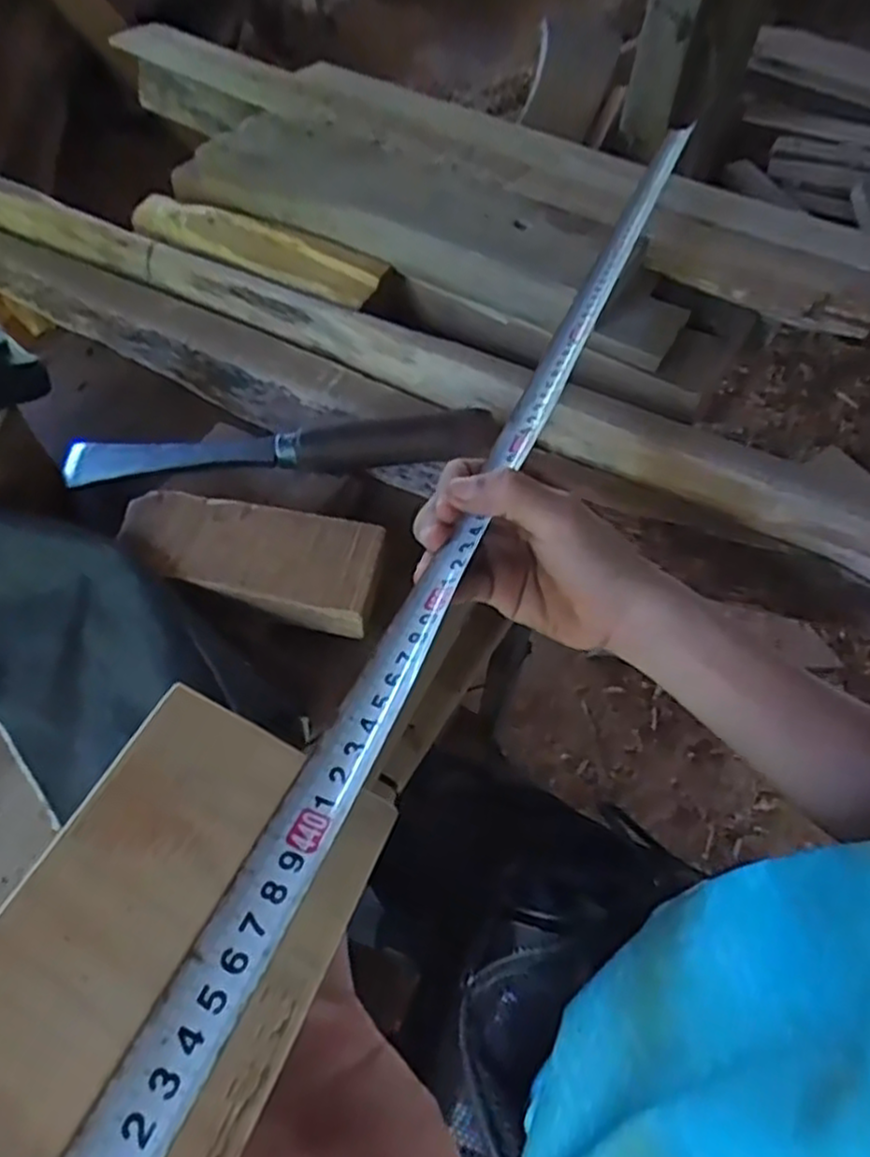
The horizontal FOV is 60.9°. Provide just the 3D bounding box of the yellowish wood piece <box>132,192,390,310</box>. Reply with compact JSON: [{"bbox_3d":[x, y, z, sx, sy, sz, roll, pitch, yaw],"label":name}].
[{"bbox_3d":[-0.134,-0.245,0.542,0.202,0.018,0.053,27,57,14],"label":"yellowish wood piece"}]

